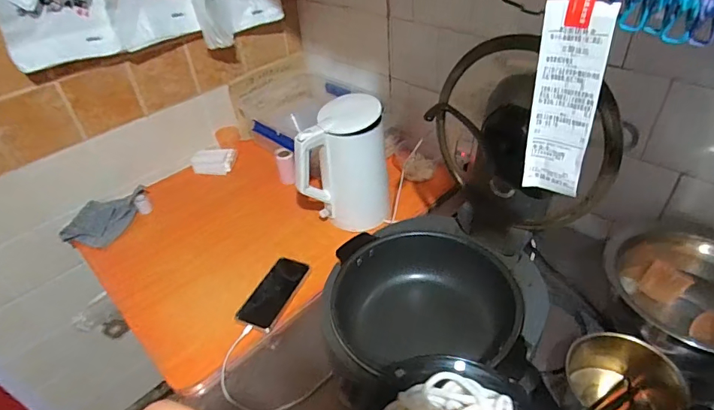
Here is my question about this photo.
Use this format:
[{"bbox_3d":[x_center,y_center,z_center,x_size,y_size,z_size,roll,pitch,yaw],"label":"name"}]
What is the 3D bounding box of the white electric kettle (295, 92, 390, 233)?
[{"bbox_3d":[-0.032,-0.080,0.949,0.207,0.292,0.133,-14,41,-12],"label":"white electric kettle"}]

